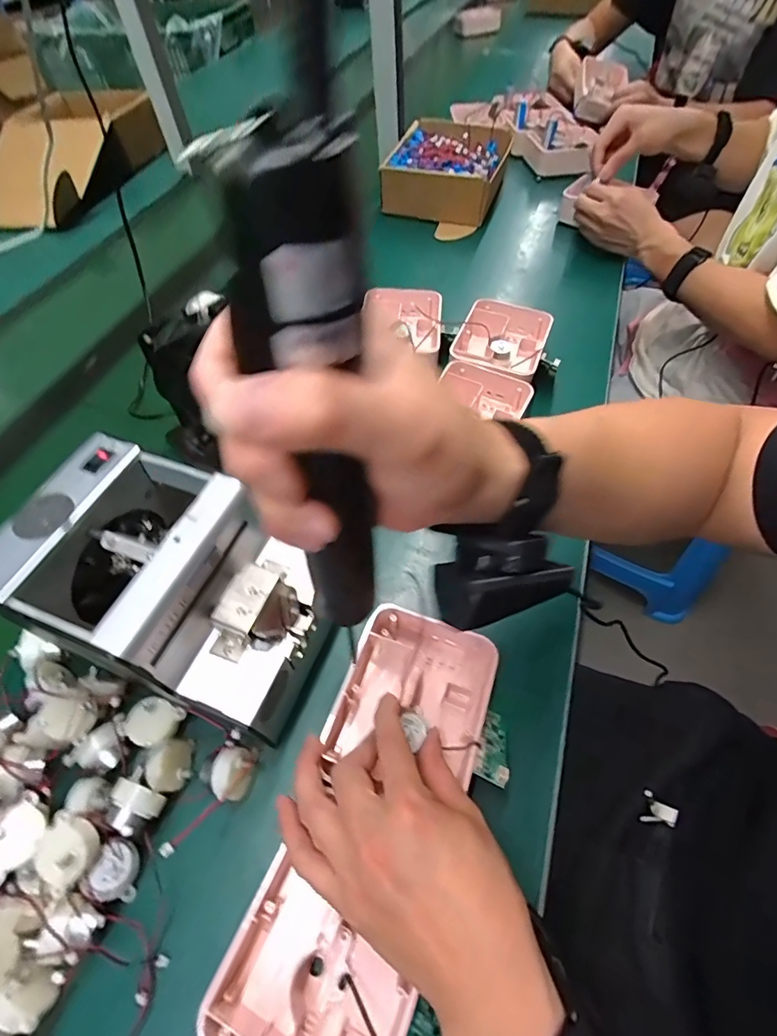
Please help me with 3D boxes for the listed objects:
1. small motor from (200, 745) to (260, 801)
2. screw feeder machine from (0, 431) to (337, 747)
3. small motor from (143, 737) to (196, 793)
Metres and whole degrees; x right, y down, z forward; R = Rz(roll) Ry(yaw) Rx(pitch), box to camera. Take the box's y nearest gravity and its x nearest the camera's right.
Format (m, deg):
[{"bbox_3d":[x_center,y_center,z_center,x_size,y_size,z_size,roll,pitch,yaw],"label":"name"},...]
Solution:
[{"bbox_3d":[-0.109,0.177,0.332,0.032,0.037,0.032,-1,55,2],"label":"small motor"},{"bbox_3d":[-0.137,0.051,0.326,0.179,0.128,0.128,19,58,15],"label":"screw feeder machine"},{"bbox_3d":[-0.153,0.173,0.332,0.024,0.028,0.033,-10,56,-7],"label":"small motor"}]

